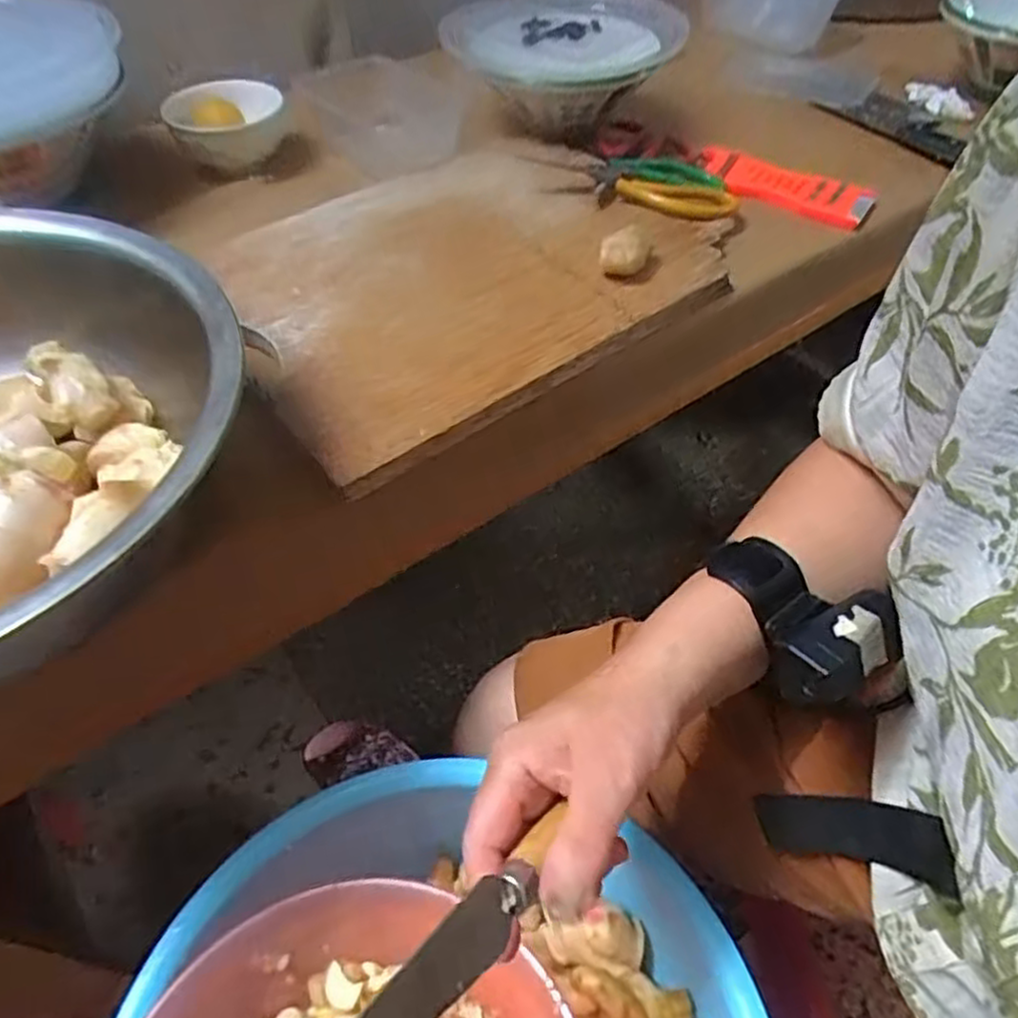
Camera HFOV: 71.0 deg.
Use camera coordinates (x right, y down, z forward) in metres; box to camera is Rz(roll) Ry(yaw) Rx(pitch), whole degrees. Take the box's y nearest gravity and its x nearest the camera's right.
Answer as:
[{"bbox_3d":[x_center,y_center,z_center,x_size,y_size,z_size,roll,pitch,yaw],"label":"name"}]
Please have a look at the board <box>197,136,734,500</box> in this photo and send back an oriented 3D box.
[{"bbox_3d":[-0.042,-0.204,0.581,0.398,0.031,0.314,-34,56,-22],"label":"board"}]

